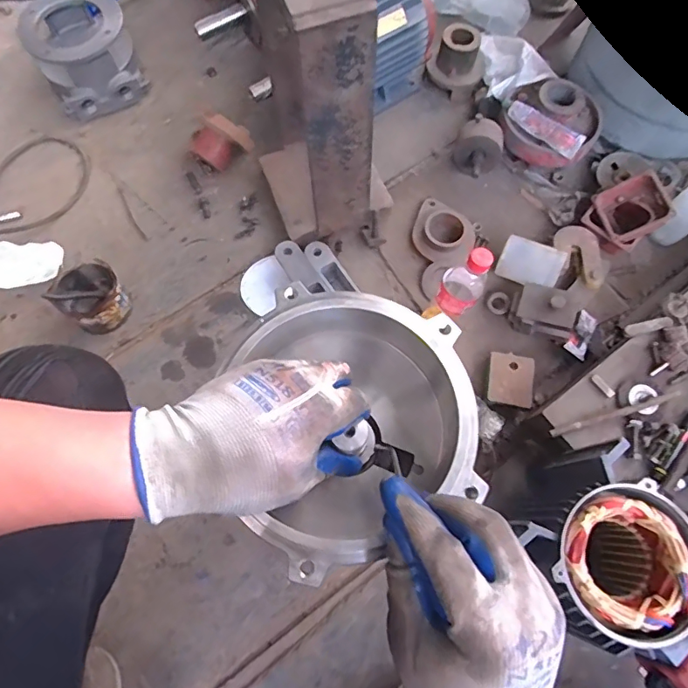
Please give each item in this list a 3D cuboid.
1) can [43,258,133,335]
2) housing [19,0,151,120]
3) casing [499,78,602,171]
[{"bbox_3d":[-0.433,-0.084,0.847,0.102,0.083,0.102,0,71,-1],"label":"can"},{"bbox_3d":[-0.533,-0.599,1.011,0.183,0.152,0.197,-33,75,-11],"label":"housing"},{"bbox_3d":[0.392,-0.418,0.948,0.171,0.108,0.130,33,74,10],"label":"casing"}]

